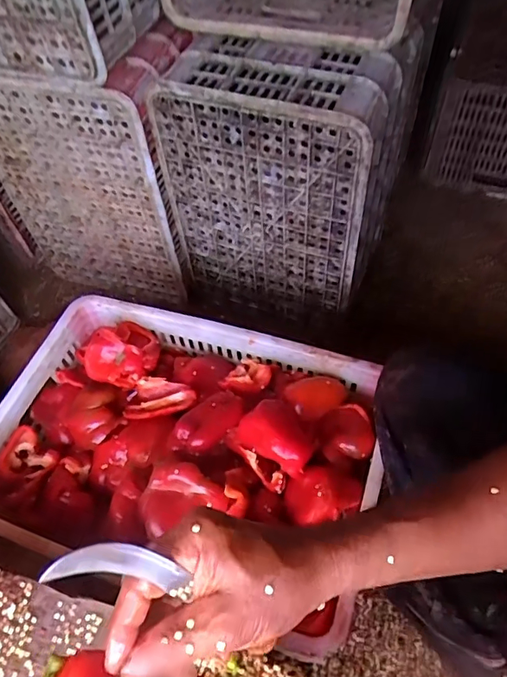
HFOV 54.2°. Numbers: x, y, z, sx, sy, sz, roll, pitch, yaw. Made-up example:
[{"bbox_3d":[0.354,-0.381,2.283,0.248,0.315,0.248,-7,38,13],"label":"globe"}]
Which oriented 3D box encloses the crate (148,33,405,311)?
[{"bbox_3d":[0.043,-0.275,0.897,0.352,0.458,0.240,12,58,11],"label":"crate"}]

